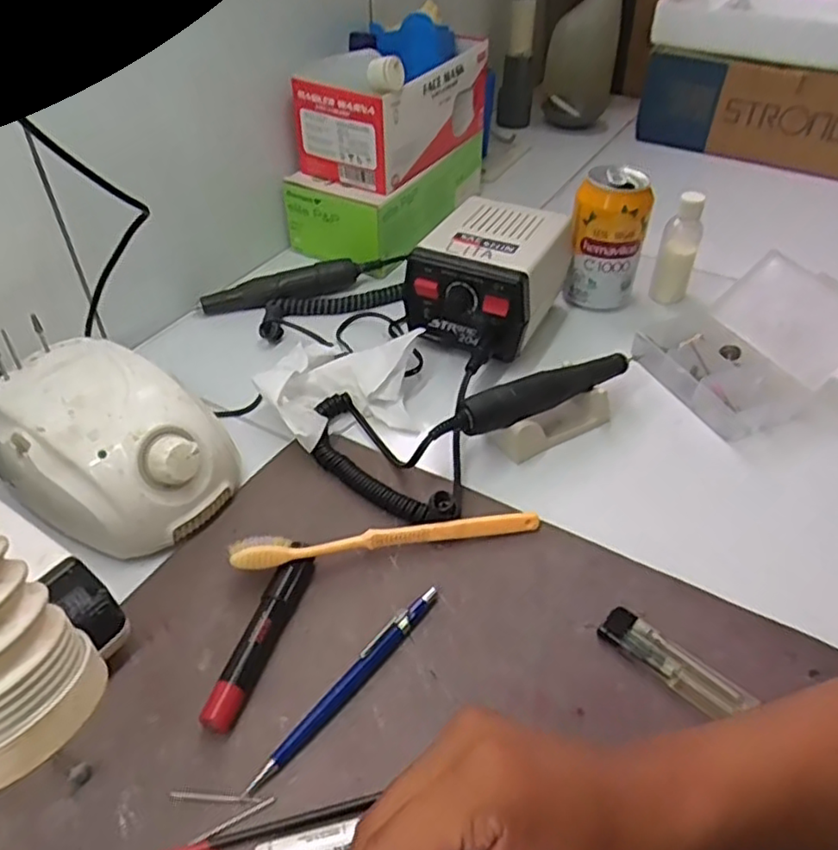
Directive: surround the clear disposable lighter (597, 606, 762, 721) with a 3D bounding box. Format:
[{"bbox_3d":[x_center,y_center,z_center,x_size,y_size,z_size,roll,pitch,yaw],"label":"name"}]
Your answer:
[{"bbox_3d":[0.133,0.126,0.349,0.078,0.007,0.023,34,52,30],"label":"clear disposable lighter"}]

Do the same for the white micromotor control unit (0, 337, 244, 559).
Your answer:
[{"bbox_3d":[-0.192,0.014,0.418,0.135,0.080,0.101,22,47,21],"label":"white micromotor control unit"}]

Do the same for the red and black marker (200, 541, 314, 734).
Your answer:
[{"bbox_3d":[-0.083,0.112,0.359,0.018,0.017,0.106,12,45,13],"label":"red and black marker"}]

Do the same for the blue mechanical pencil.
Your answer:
[{"bbox_3d":[-0.035,0.132,0.342,0.011,0.009,0.133,29,50,27],"label":"blue mechanical pencil"}]

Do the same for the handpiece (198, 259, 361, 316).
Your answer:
[{"bbox_3d":[-0.125,-0.126,0.610,0.144,0.030,0.022,-14,45,-15],"label":"handpiece"}]

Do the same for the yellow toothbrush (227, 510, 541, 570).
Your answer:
[{"bbox_3d":[-0.017,0.069,0.402,0.185,0.027,0.017,-8,44,-9],"label":"yellow toothbrush"}]

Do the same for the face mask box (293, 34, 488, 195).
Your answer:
[{"bbox_3d":[-0.018,-0.314,0.651,0.107,0.088,0.194,26,49,24],"label":"face mask box"}]

